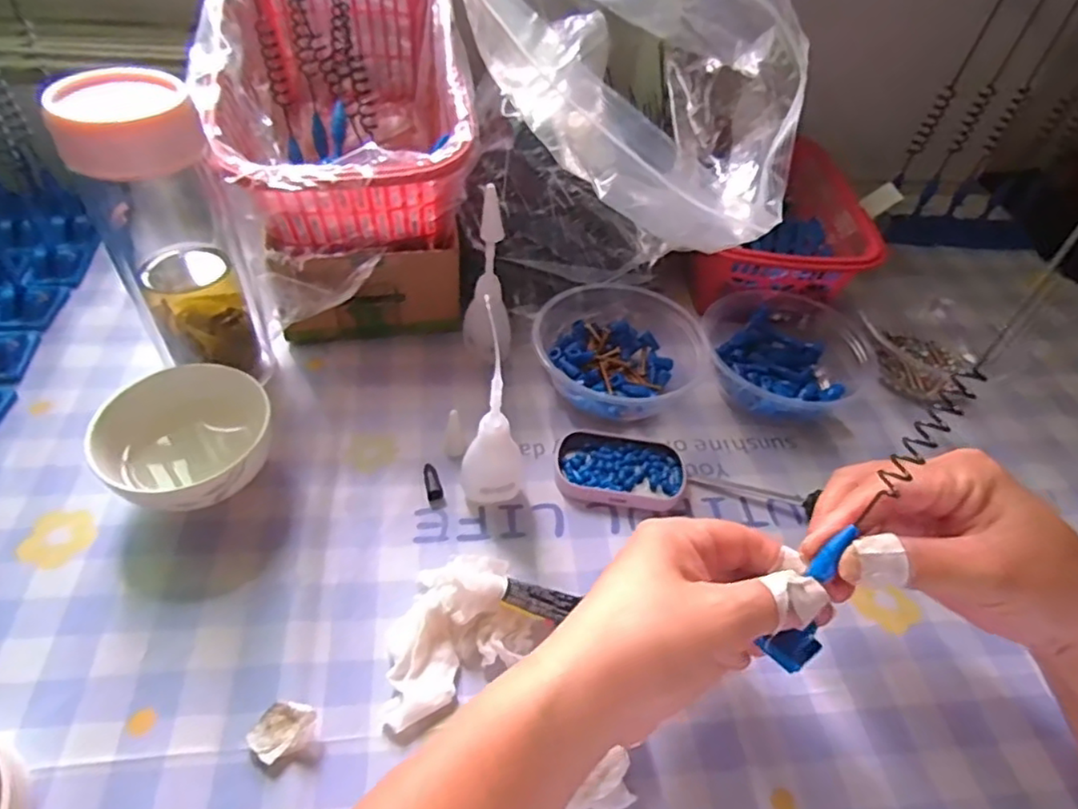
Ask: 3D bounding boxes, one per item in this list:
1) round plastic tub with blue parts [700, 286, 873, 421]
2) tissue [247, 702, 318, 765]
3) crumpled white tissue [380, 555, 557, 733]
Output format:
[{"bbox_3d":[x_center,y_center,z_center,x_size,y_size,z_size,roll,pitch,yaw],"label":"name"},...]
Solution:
[{"bbox_3d":[0.173,-0.036,0.452,0.117,0.036,0.123,4,48,-4],"label":"round plastic tub with blue parts"},{"bbox_3d":[-0.114,0.145,0.283,0.028,0.014,0.021,-23,55,-25],"label":"tissue"},{"bbox_3d":[-0.044,0.112,0.313,0.085,0.029,0.055,-24,56,-26],"label":"crumpled white tissue"}]

